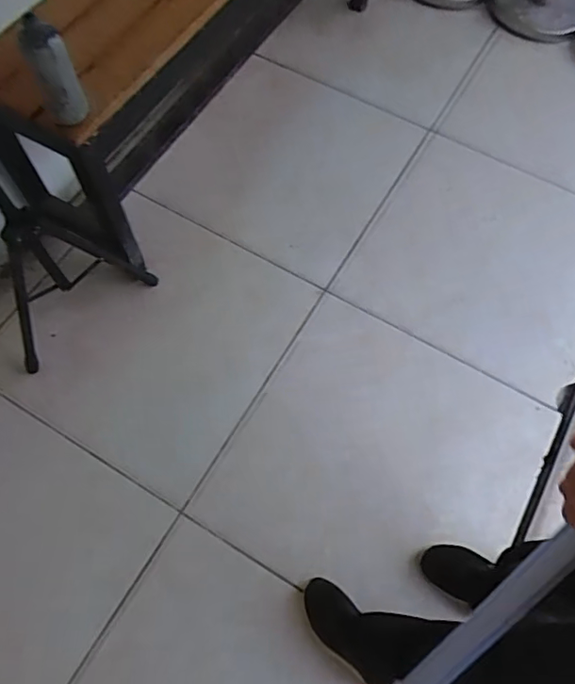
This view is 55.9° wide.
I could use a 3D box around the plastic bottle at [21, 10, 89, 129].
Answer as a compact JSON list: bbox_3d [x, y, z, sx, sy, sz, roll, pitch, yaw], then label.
[{"bbox_3d":[-0.354,-0.412,0.827,0.061,0.157,0.064,-21,70,-11],"label":"plastic bottle"}]

